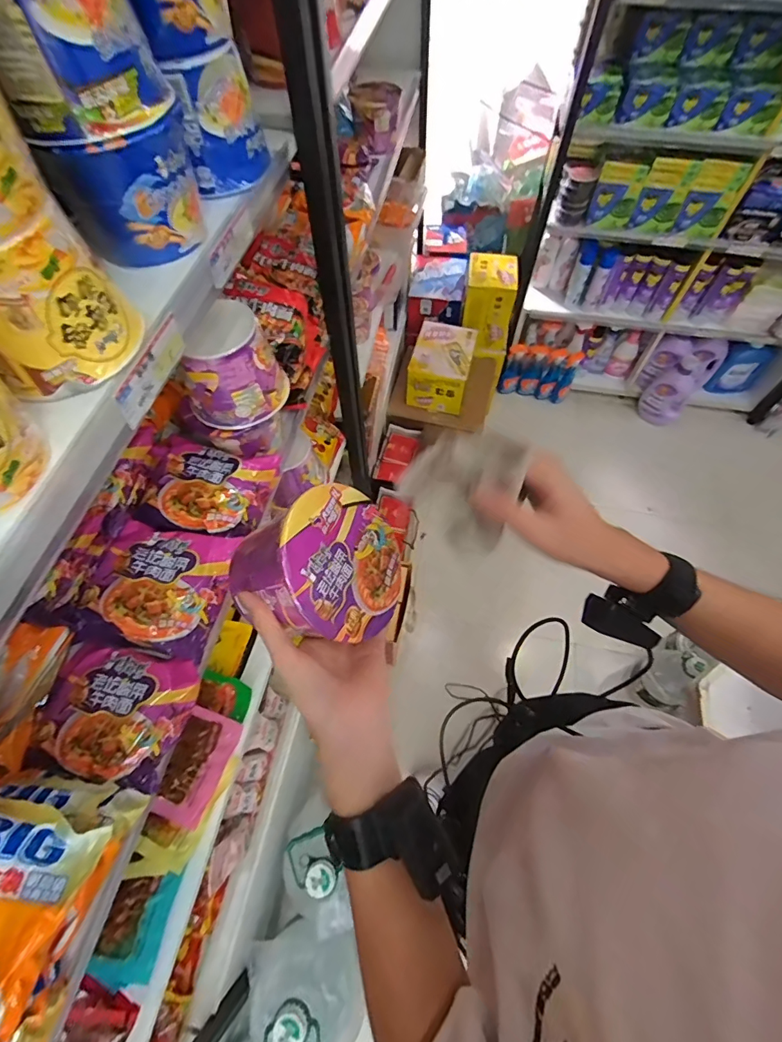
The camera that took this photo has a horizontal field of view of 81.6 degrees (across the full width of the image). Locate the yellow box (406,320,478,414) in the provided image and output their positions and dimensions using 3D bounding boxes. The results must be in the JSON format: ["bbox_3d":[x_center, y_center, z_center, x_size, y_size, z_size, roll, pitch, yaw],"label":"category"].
[{"bbox_3d":[0.188,-0.570,1.658,0.202,0.165,0.286,14,62,8],"label":"yellow box"}]

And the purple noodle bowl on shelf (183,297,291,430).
[{"bbox_3d":[-0.205,-0.200,0.575,0.119,0.100,0.119,0,61,0],"label":"purple noodle bowl on shelf"}]

